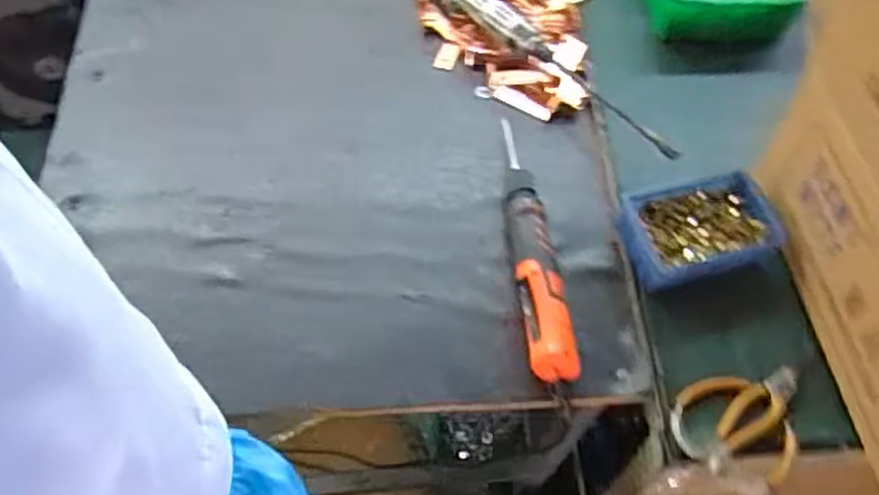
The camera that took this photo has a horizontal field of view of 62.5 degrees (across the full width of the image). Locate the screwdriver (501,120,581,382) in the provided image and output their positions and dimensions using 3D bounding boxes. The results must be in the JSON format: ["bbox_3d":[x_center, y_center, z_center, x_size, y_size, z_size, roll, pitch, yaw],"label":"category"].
[{"bbox_3d":[0.090,-0.012,0.736,0.049,0.038,0.310,-5,60,-5],"label":"screwdriver"}]

